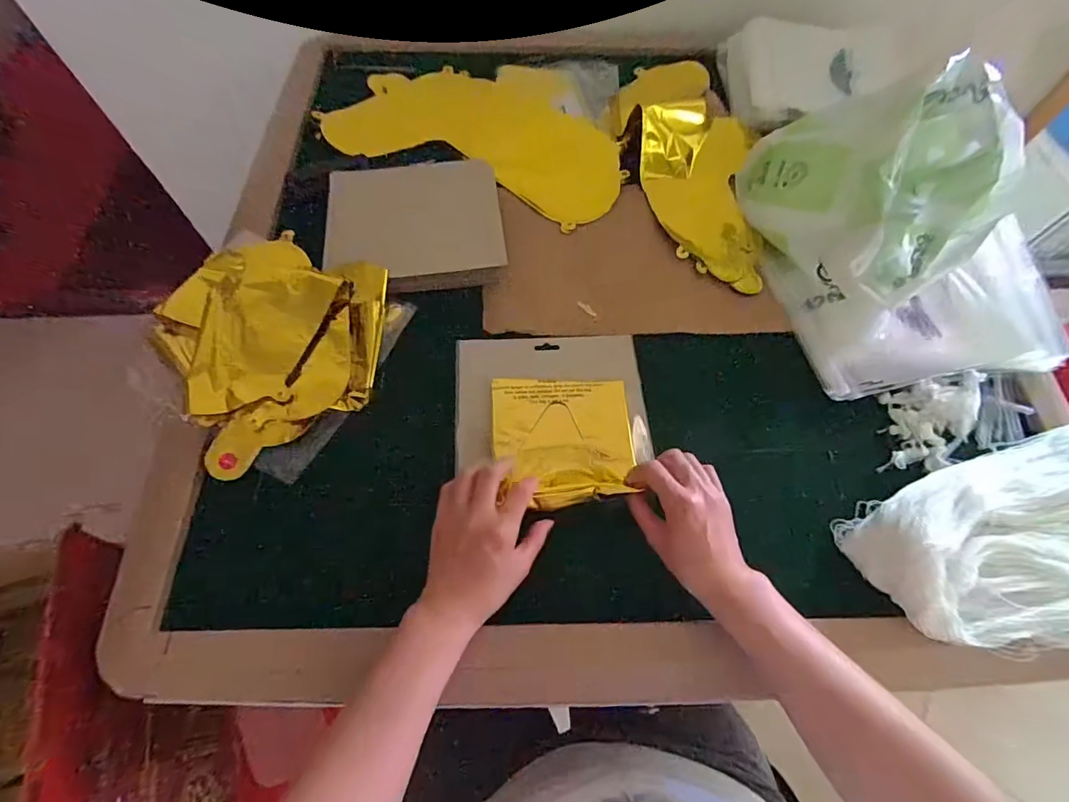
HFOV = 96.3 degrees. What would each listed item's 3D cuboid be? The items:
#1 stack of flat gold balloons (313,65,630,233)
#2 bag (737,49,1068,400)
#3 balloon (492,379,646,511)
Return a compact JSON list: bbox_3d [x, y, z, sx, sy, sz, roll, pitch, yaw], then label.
[{"bbox_3d":[-0.065,-0.393,0.676,0.411,0.020,0.261,21,65,9],"label":"stack of flat gold balloons"},{"bbox_3d":[0.423,-0.201,0.514,0.280,0.164,0.329,-7,64,-5],"label":"bag"},{"bbox_3d":[0.029,0.035,0.470,0.136,0.022,0.136,-1,64,-2],"label":"balloon"}]

